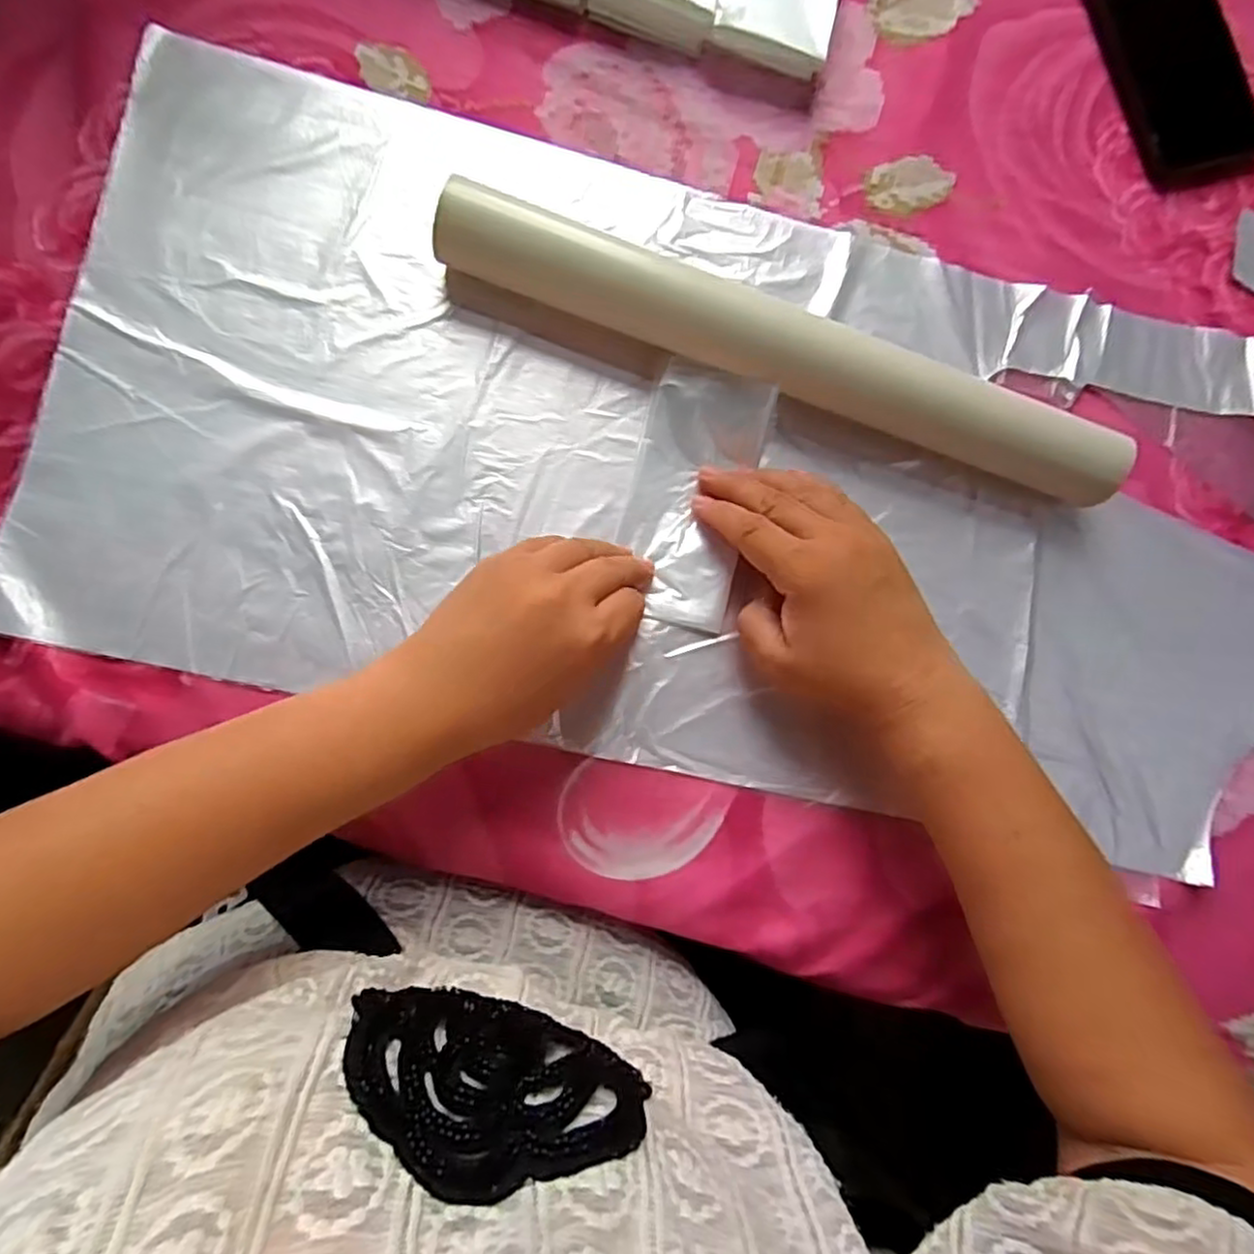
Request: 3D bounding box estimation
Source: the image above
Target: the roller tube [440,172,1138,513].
[{"bbox_3d":[0.080,-0.137,0.345,0.348,0.039,0.038,19,83,-4],"label":"roller tube"}]

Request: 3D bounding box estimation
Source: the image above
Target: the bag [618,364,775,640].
[{"bbox_3d":[0.034,-0.066,0.349,0.064,0.012,0.128,8,90,-6],"label":"bag"}]

